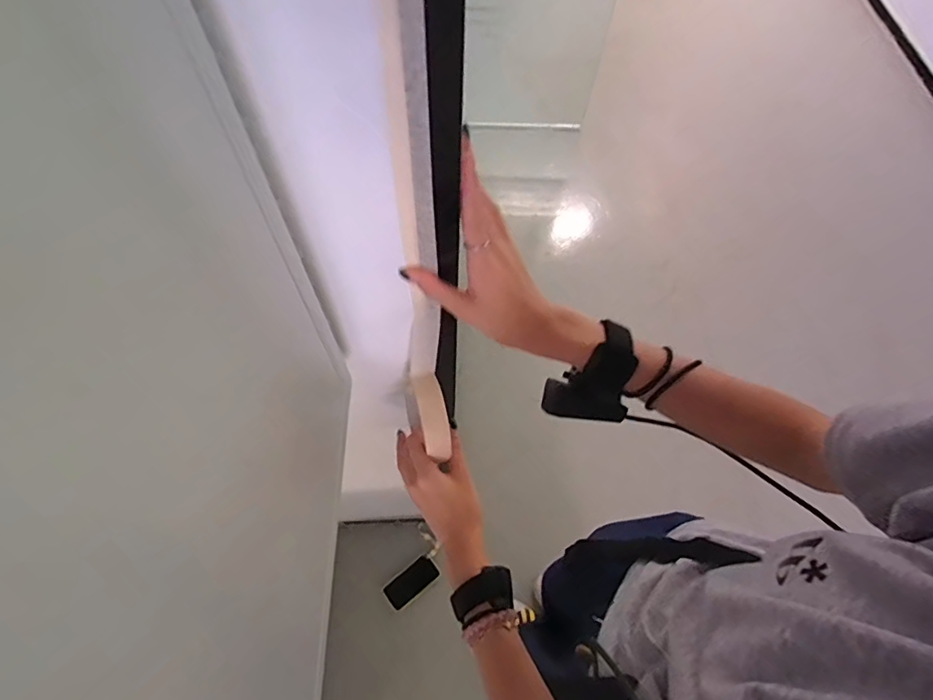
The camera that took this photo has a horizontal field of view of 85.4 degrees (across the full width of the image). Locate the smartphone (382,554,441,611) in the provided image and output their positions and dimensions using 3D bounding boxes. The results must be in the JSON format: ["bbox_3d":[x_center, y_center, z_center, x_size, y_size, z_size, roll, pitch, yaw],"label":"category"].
[{"bbox_3d":[-0.144,0.616,1.344,0.147,0.012,0.075,-36,86,-25],"label":"smartphone"}]

